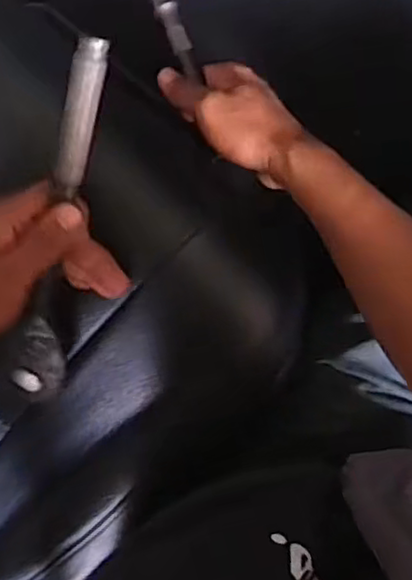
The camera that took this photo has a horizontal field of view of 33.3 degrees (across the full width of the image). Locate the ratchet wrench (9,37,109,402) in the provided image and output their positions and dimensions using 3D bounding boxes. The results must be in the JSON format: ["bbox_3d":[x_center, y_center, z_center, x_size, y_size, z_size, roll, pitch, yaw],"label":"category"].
[{"bbox_3d":[-0.092,-0.037,0.437,0.034,0.036,0.240,14,119,-2],"label":"ratchet wrench"}]

